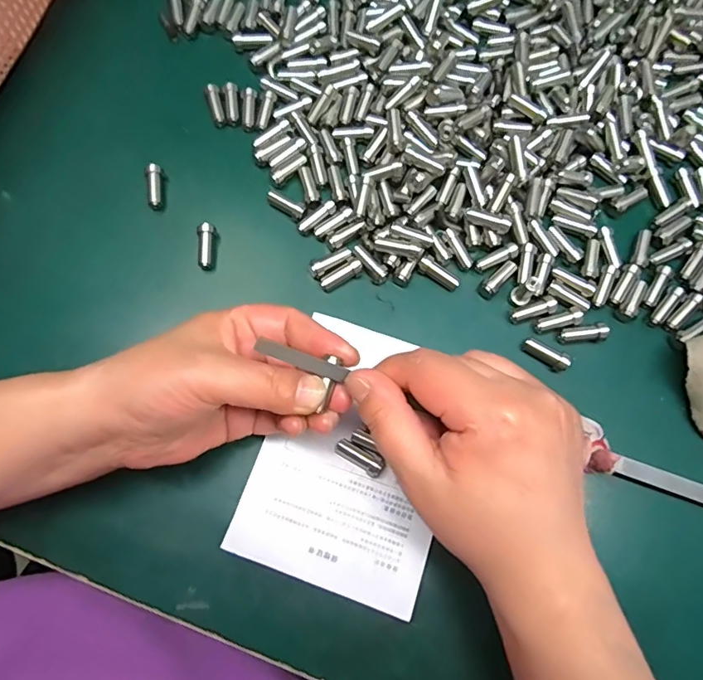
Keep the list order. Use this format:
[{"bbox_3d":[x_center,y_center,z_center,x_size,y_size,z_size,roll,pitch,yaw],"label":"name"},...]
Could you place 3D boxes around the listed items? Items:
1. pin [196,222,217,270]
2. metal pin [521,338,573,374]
[{"bbox_3d":[-0.089,-0.058,0.295,0.009,0.010,0.028,0,77,-1],"label":"pin"},{"bbox_3d":[0.114,0.009,0.282,0.027,0.013,0.008,33,78,7],"label":"metal pin"}]

